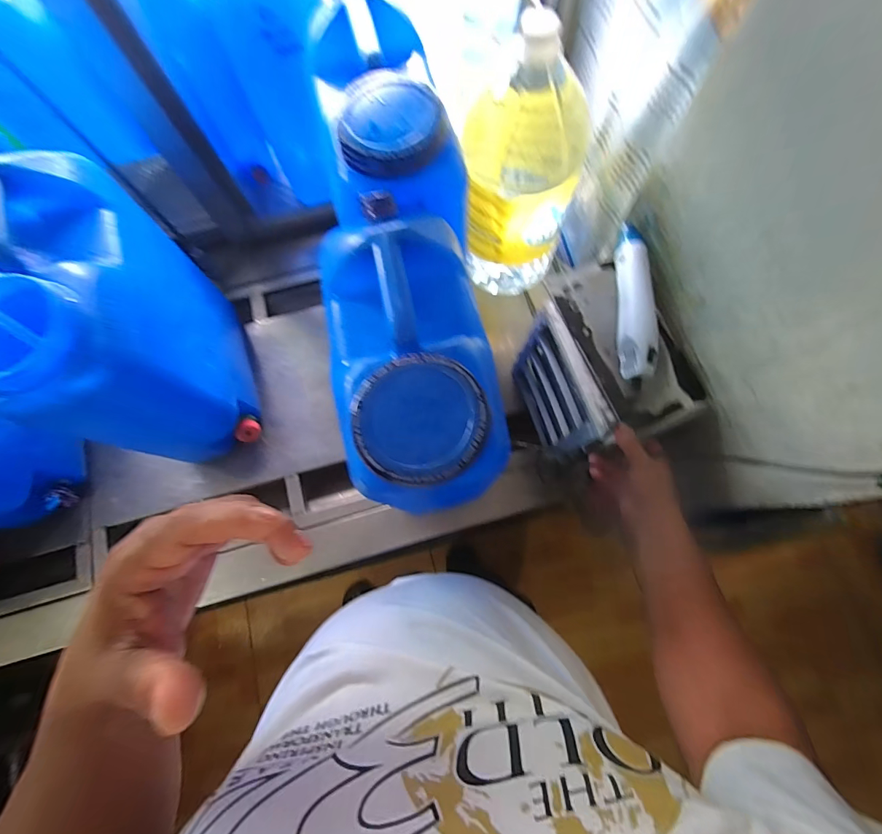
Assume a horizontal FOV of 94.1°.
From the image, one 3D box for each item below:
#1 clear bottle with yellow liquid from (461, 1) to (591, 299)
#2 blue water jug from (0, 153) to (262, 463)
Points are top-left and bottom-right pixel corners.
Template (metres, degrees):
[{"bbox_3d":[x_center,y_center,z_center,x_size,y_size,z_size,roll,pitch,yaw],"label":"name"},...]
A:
[{"bbox_3d":[0.128,-0.353,0.677,0.153,0.413,0.142,15,76,5],"label":"clear bottle with yellow liquid"},{"bbox_3d":[-0.434,-0.123,0.606,0.166,0.395,0.301,-24,76,-4],"label":"blue water jug"}]

